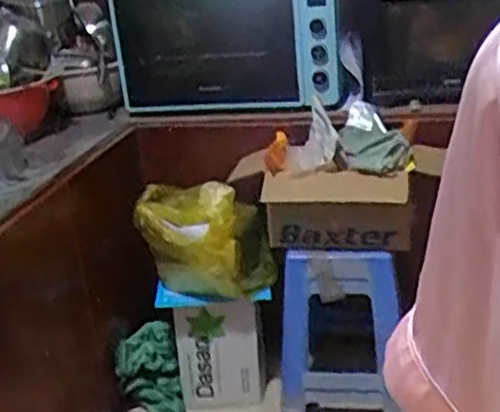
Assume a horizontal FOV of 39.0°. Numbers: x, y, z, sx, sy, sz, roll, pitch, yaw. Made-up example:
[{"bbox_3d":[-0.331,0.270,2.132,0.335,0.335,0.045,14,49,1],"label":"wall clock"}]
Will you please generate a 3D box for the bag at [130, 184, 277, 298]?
[{"bbox_3d":[-0.118,0.100,1.896,0.337,0.290,0.270,-8,21,-7],"label":"bag"}]

